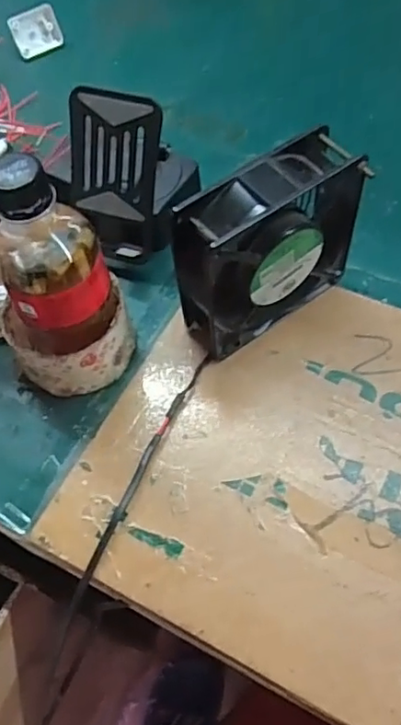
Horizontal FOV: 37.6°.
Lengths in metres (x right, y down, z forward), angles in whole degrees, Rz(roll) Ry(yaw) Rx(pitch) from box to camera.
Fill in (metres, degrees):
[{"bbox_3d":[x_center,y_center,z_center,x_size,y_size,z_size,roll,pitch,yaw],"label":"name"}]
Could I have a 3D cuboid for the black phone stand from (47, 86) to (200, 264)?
[{"bbox_3d":[-0.057,-0.146,0.441,0.071,0.110,0.105,25,64,17],"label":"black phone stand"}]

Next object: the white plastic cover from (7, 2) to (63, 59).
[{"bbox_3d":[-0.171,-0.345,0.614,0.051,0.041,0.006,-32,30,-14],"label":"white plastic cover"}]

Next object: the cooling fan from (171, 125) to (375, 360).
[{"bbox_3d":[0.046,-0.075,0.388,0.124,0.120,0.044,-34,64,-15],"label":"cooling fan"}]

